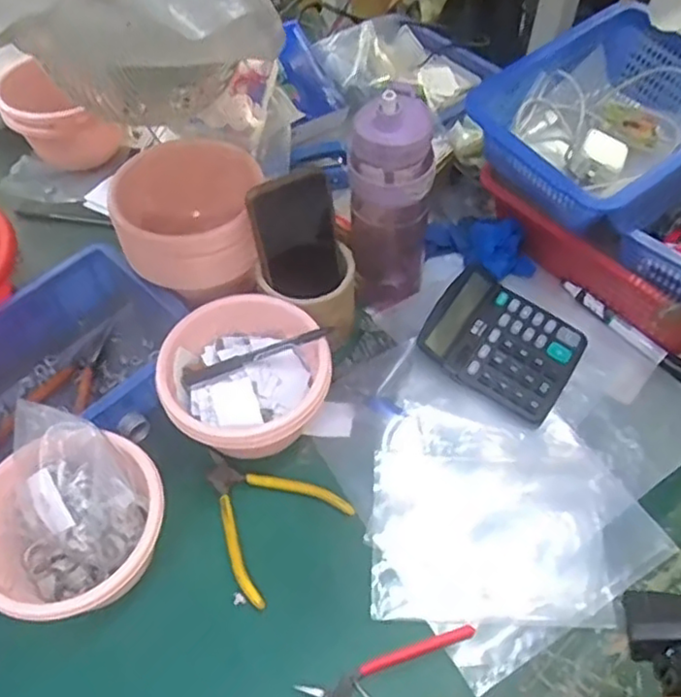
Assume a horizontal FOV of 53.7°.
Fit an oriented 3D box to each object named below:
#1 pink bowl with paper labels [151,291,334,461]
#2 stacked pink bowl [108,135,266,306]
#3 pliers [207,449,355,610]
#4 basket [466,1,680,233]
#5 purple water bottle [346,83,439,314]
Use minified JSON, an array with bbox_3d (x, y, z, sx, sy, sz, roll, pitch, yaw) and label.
[{"bbox_3d":[-0.093,0.032,0.639,0.148,0.092,0.142,0,54,0],"label":"pink bowl with paper labels"},{"bbox_3d":[-0.148,-0.128,0.698,0.121,0.116,0.124,0,54,0],"label":"stacked pink bowl"},{"bbox_3d":[-0.079,0.148,0.623,0.137,0.007,0.119,36,62,23],"label":"pliers"},{"bbox_3d":[0.277,-0.238,0.708,0.264,0.091,0.199,-34,61,-22],"label":"basket"},{"bbox_3d":[0.047,-0.142,0.674,0.085,0.242,0.067,1,54,1],"label":"purple water bottle"}]

